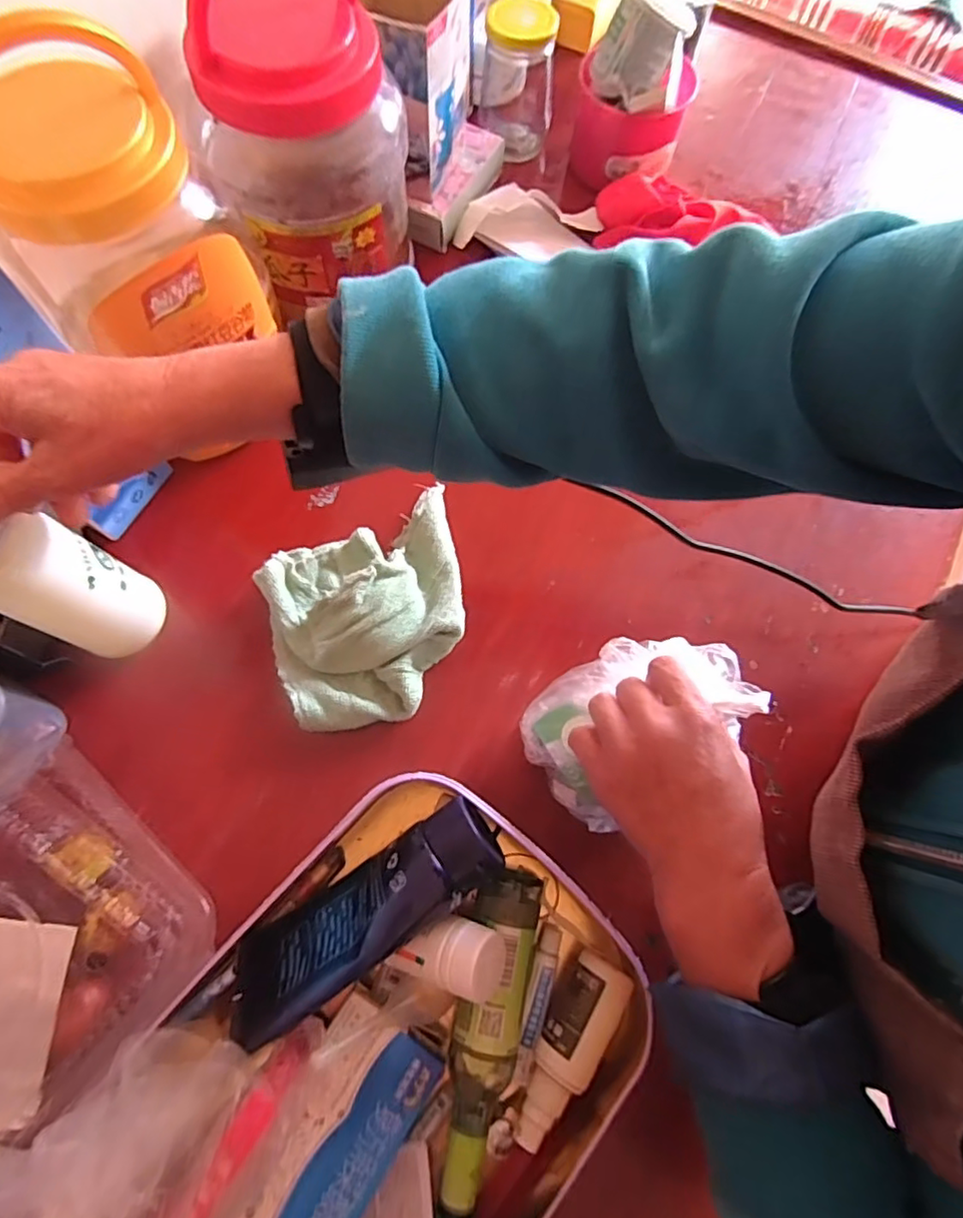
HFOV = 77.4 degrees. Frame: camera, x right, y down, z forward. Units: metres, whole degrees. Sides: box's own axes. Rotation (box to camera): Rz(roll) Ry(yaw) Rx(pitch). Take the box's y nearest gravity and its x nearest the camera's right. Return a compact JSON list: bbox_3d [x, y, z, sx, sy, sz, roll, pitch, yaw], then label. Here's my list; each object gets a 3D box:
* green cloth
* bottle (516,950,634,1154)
[{"bbox_3d":[-0.079,0.003,0.436,0.141,0.027,0.148,-15,72,-8],"label":"green cloth"},{"bbox_3d":[0.048,0.246,0.339,0.031,0.031,0.097,33,73,9],"label":"bottle"}]

